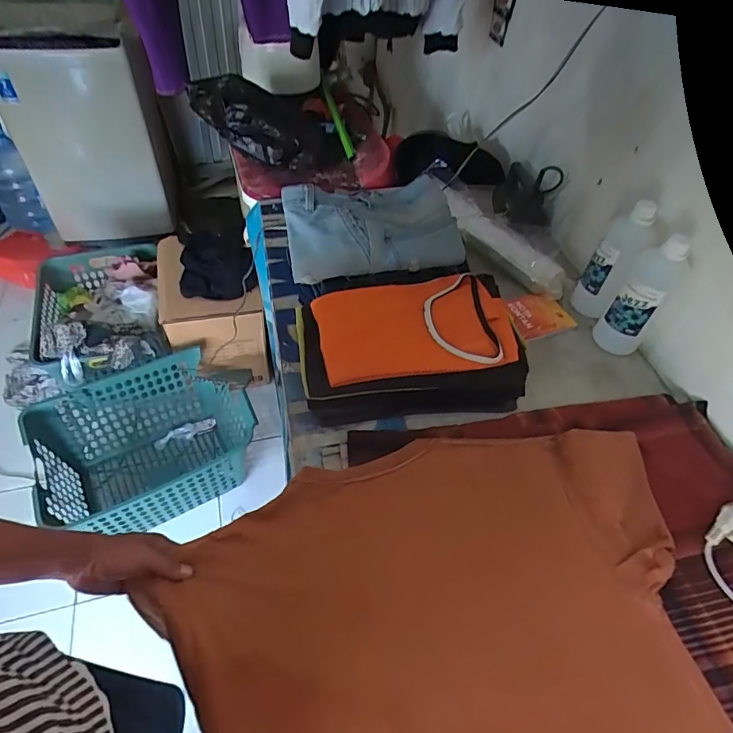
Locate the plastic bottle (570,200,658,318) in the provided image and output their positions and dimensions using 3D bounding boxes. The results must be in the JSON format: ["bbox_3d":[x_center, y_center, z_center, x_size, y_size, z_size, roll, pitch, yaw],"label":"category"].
[{"bbox_3d":[0.451,-0.191,0.888,0.071,0.214,0.073,28,53,19],"label":"plastic bottle"}]

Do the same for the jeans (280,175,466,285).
[{"bbox_3d":[0.009,-0.260,0.856,0.306,0.068,0.214,-8,50,-13],"label":"jeans"}]

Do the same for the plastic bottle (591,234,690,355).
[{"bbox_3d":[0.476,-0.115,0.840,0.081,0.213,0.066,32,55,22],"label":"plastic bottle"}]

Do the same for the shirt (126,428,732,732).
[{"bbox_3d":[0.138,0.383,0.503,0.610,0.042,0.655,-12,52,-14],"label":"shirt"}]

